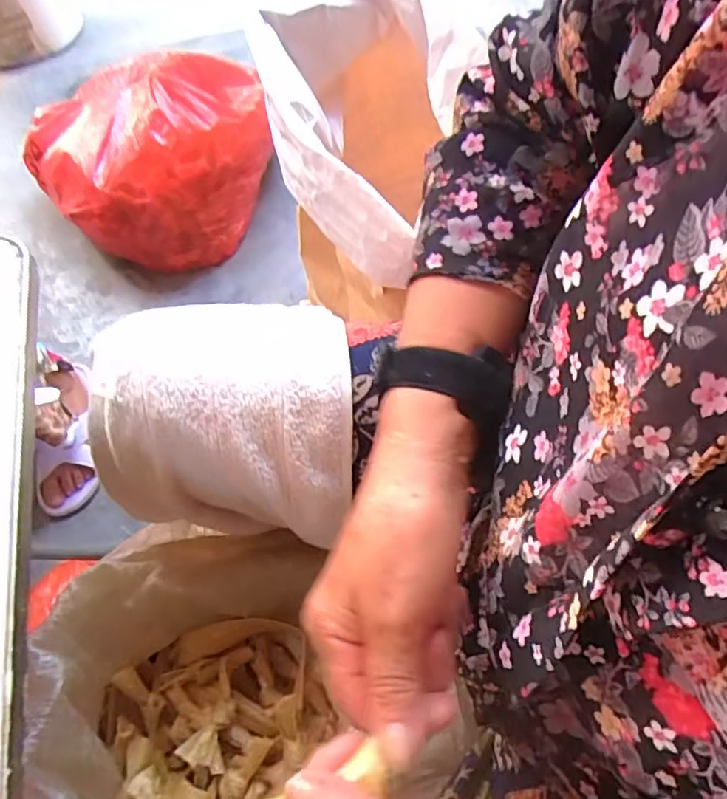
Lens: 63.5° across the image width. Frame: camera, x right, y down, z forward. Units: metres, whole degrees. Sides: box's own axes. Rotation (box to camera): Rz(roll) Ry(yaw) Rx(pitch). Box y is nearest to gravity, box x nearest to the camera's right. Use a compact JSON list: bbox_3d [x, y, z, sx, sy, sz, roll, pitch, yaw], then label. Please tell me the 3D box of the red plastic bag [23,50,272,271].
[{"bbox_3d":[-0.367,-0.415,0.952,0.362,0.224,0.314,29,70,13],"label":"red plastic bag"}]

